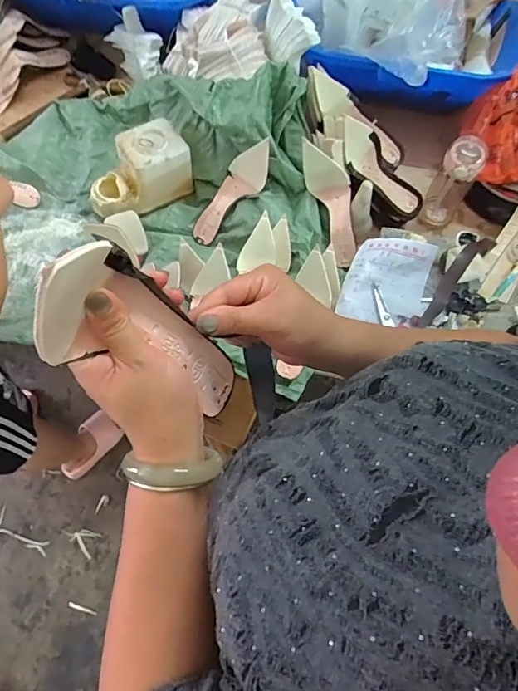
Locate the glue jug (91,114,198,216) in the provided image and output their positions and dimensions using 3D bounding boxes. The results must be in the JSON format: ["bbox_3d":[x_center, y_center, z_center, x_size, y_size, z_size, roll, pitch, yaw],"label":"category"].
[{"bbox_3d":[-0.242,-0.345,0.919,0.207,0.110,0.107,-25,71,-9],"label":"glue jug"}]

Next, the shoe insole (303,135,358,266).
[{"bbox_3d":[0.147,-0.273,0.884,0.070,0.055,0.234,-25,108,-8],"label":"shoe insole"}]

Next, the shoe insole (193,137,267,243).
[{"bbox_3d":[-0.057,-0.297,0.898,0.073,0.065,0.231,46,109,16],"label":"shoe insole"}]

